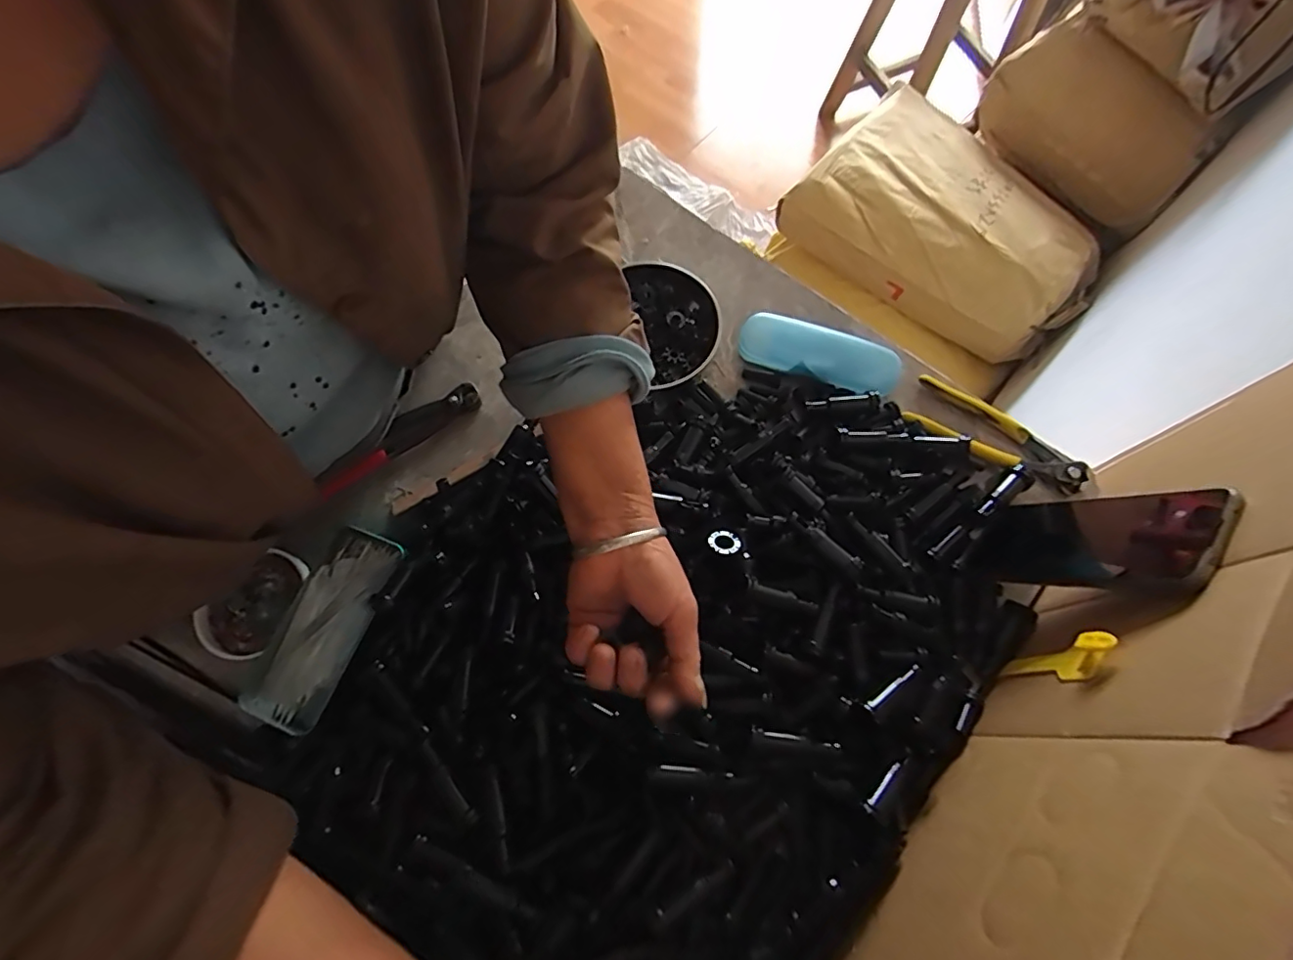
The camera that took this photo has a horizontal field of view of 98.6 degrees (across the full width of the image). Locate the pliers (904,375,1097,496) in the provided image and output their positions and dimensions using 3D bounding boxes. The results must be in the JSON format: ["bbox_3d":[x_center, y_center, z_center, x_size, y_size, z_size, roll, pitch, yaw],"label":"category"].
[{"bbox_3d":[0.319,-0.040,0.503,0.163,0.026,0.063,28,73,10],"label":"pliers"}]

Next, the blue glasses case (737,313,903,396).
[{"bbox_3d":[0.160,-0.118,0.521,0.146,0.026,0.046,21,72,7],"label":"blue glasses case"}]

